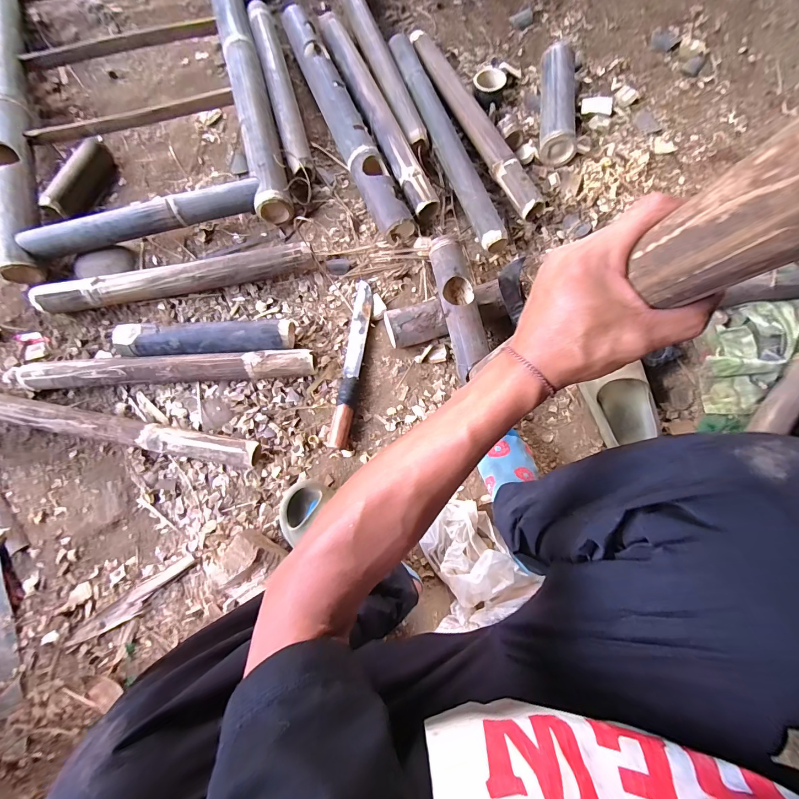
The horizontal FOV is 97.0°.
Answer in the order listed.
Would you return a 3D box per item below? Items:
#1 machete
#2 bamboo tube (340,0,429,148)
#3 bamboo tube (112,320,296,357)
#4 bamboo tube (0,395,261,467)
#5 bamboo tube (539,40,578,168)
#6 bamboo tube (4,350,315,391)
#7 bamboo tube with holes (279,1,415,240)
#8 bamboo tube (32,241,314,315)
[{"bbox_3d":[-0.091,-0.077,0.694,0.036,0.031,0.339,7,79,2],"label":"machete"},{"bbox_3d":[-0.054,-0.824,0.852,0.058,0.051,0.571,-20,78,-3],"label":"bamboo tube"},{"bbox_3d":[-0.372,-0.117,0.686,0.323,0.067,0.070,-1,78,1],"label":"bamboo tube"},{"bbox_3d":[-0.529,0.054,0.652,0.546,0.055,0.052,10,78,3],"label":"bamboo tube"},{"bbox_3d":[0.358,-0.681,0.803,0.076,0.065,0.300,4,79,1],"label":"bamboo tube"},{"bbox_3d":[-0.440,-0.056,0.676,0.560,0.059,0.050,-3,79,0],"label":"bamboo tube"},{"bbox_3d":[-0.129,-0.640,0.791,0.072,0.068,0.657,-23,79,-4],"label":"bamboo tube with holes"},{"bbox_3d":[-0.444,-0.244,0.713,0.545,0.065,0.059,-10,79,-2],"label":"bamboo tube"}]

